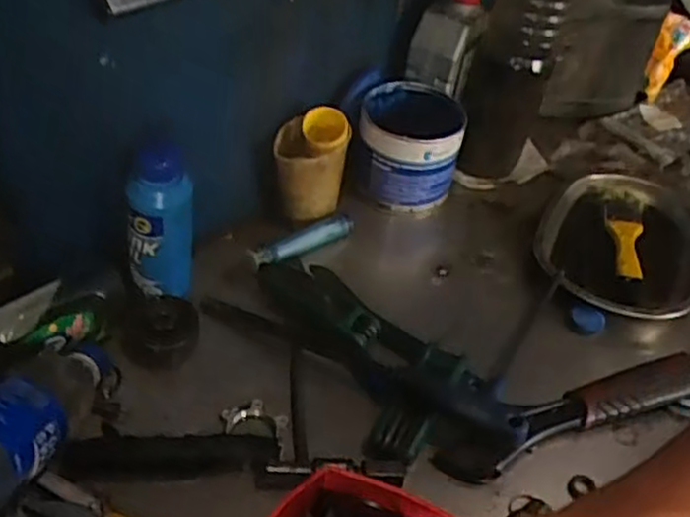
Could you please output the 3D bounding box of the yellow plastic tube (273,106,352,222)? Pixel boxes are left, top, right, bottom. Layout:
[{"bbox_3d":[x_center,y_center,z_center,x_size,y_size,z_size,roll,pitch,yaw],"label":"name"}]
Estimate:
[{"bbox_3d":[-0.031,-0.083,0.679,0.064,0.096,0.057,2,43,-4],"label":"yellow plastic tube"}]

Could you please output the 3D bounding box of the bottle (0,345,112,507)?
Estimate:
[{"bbox_3d":[-0.202,0.101,0.480,0.053,0.060,0.171,14,19,8],"label":"bottle"}]

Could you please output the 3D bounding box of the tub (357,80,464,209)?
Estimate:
[{"bbox_3d":[0.064,-0.114,0.737,0.097,0.087,0.102,3,43,-3],"label":"tub"}]

